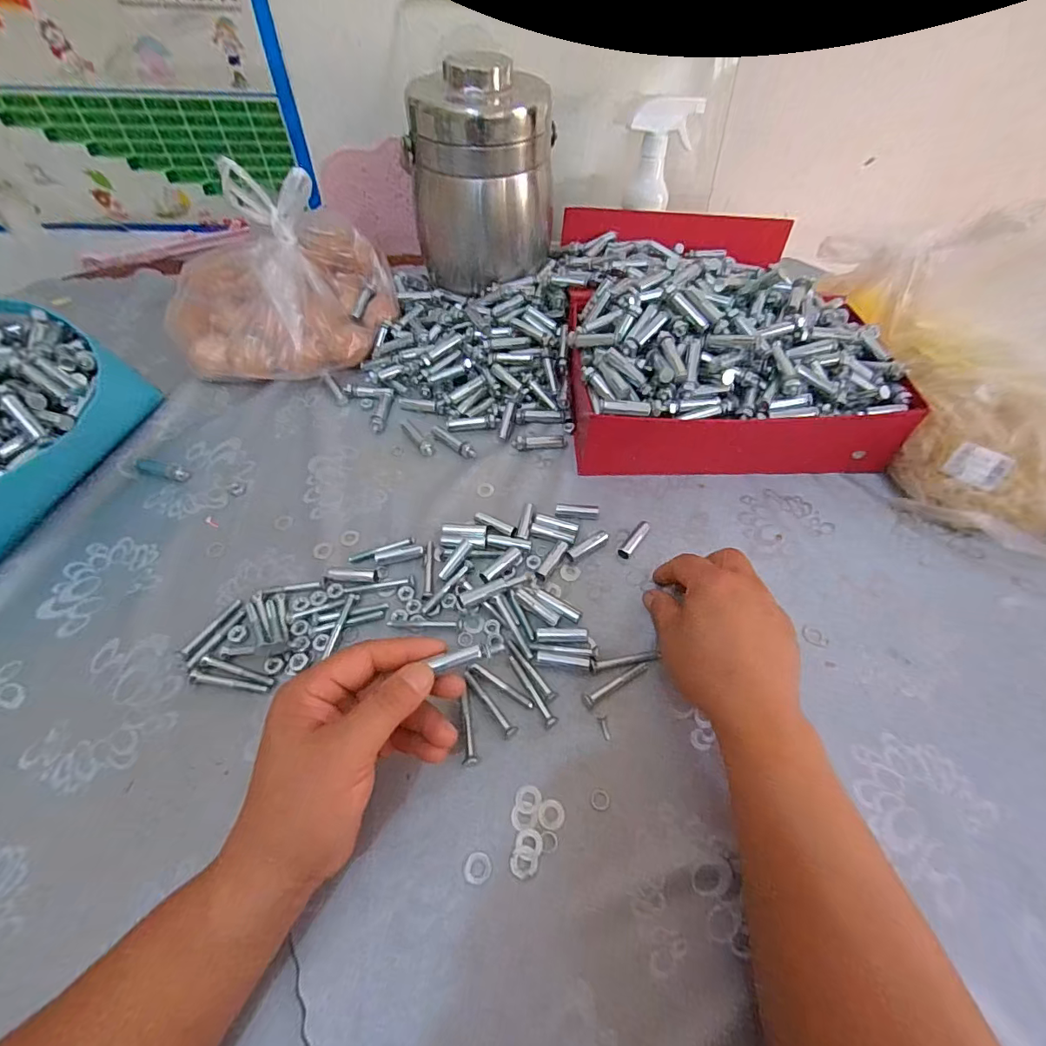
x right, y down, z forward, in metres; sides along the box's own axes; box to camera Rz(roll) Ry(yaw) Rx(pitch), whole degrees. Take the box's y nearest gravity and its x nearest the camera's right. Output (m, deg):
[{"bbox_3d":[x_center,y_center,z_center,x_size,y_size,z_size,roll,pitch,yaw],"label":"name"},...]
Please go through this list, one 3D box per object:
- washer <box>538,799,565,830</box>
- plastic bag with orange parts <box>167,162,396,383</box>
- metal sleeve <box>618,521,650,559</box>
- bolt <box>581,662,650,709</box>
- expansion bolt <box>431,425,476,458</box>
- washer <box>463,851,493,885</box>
[{"bbox_3d":[0.018,0.182,0.302,0.016,0.004,0.016,0,56,0],"label":"washer"},{"bbox_3d":[-0.263,-0.252,0.517,0.246,0.155,0.159,-18,58,-13],"label":"plastic bag with orange parts"},{"bbox_3d":[0.096,0.014,0.420,0.011,0.009,0.041,33,61,20],"label":"metal sleeve"},{"bbox_3d":[0.068,0.115,0.348,0.056,0.008,0.009,-25,60,-17],"label":"bolt"},{"bbox_3d":[-0.071,-0.083,0.485,0.058,0.008,0.014,38,63,23],"label":"expansion bolt"},{"bbox_3d":[-0.027,0.204,0.287,0.016,0.004,0.016,0,56,0],"label":"washer"}]

